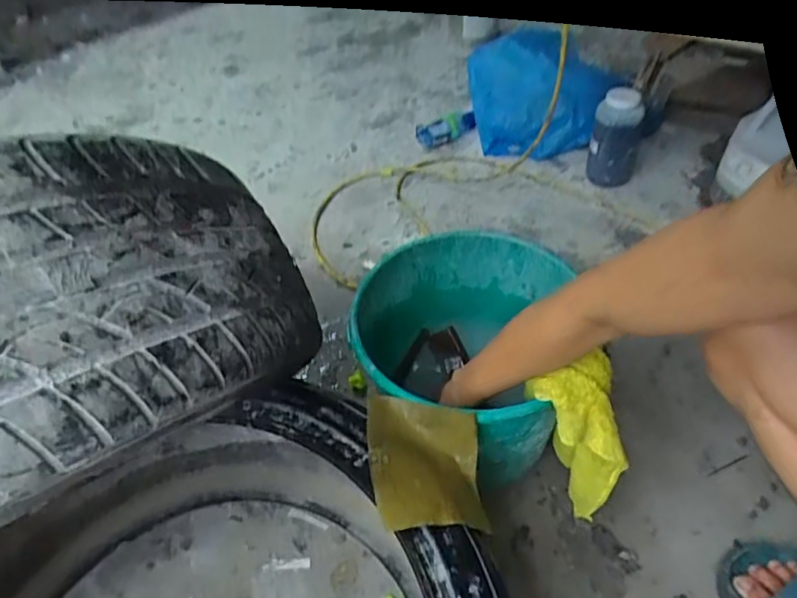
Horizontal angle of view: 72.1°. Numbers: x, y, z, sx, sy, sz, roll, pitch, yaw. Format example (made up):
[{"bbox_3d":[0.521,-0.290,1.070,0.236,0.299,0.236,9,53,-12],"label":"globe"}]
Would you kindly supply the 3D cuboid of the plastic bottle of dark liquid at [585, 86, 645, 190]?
[{"bbox_3d":[0.449,-0.330,1.129,0.095,0.188,0.096,15,49,18],"label":"plastic bottle of dark liquid"}]

